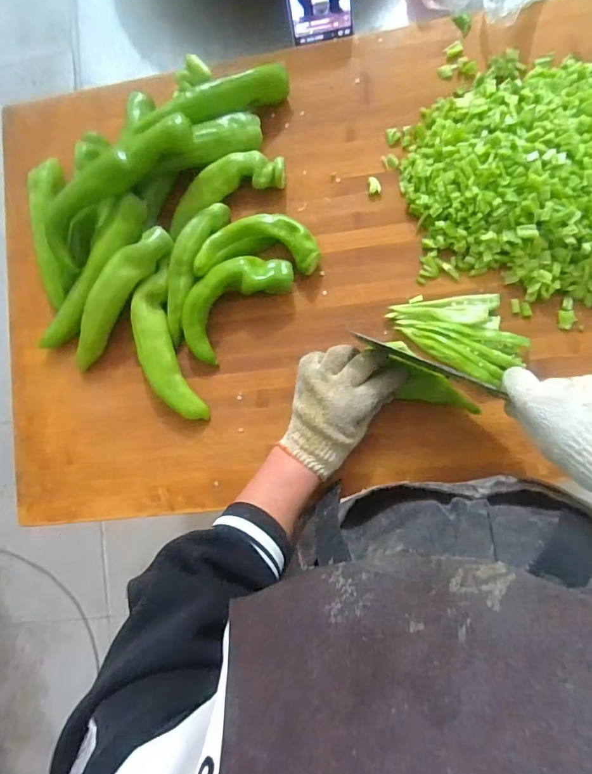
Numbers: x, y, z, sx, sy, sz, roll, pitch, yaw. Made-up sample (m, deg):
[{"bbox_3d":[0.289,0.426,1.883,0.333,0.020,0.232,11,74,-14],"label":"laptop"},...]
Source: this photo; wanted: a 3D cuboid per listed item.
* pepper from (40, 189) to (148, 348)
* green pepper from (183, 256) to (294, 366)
[{"bbox_3d":[-0.239,-0.131,0.561,0.030,0.033,0.208,40,104,8],"label":"pepper"},{"bbox_3d":[-0.074,-0.099,0.539,0.144,0.038,0.067,-42,82,2],"label":"green pepper"}]

